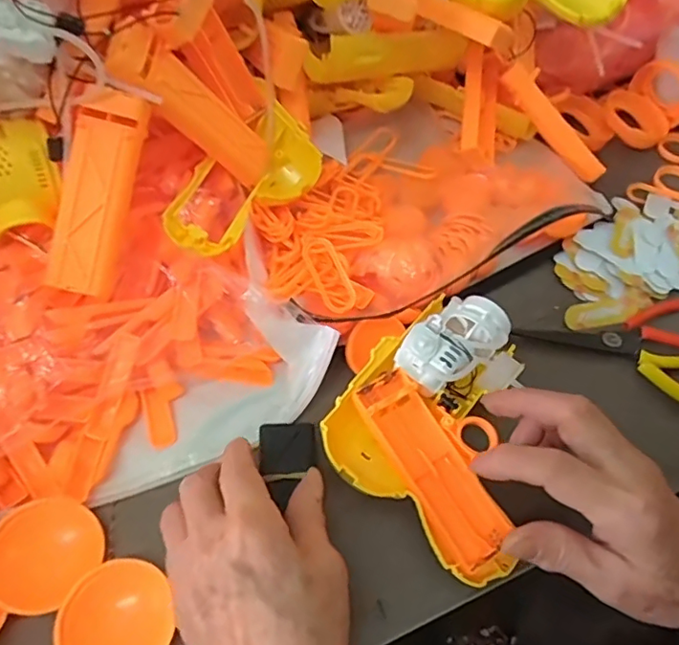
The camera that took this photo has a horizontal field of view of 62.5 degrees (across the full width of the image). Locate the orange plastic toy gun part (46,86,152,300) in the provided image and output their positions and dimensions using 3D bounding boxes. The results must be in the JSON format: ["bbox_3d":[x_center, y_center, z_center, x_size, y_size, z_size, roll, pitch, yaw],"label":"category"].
[{"bbox_3d":[-0.131,-0.070,0.303,0.032,0.015,0.108,14,92,8],"label":"orange plastic toy gun part"}]

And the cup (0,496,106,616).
[{"bbox_3d":[-0.151,0.118,0.287,0.053,0.014,0.053,11,57,-17],"label":"cup"}]

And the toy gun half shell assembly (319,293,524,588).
[{"bbox_3d":[0.064,0.050,0.317,0.111,0.027,0.139,28,60,17],"label":"toy gun half shell assembly"}]

